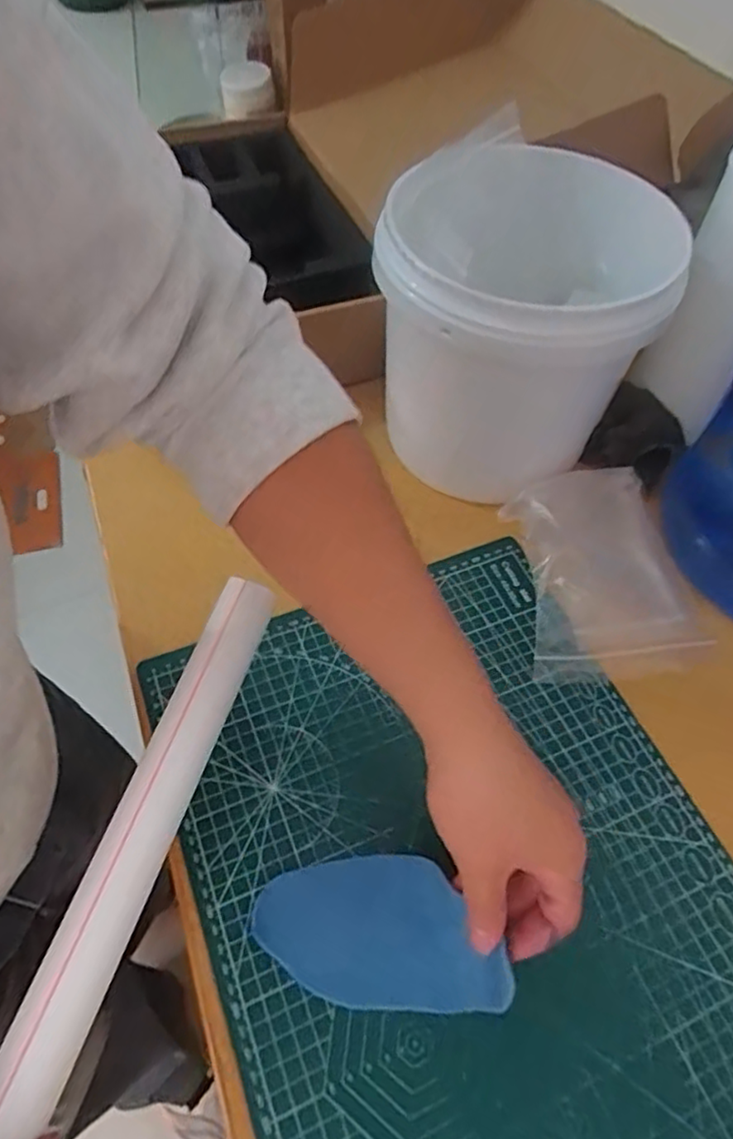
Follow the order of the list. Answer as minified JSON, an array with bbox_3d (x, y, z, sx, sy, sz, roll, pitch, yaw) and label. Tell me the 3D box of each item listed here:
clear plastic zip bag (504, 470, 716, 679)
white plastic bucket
[{"bbox_3d":[0.174,-0.003,0.475,0.130,0.057,0.155,-8,60,-5],"label":"clear plastic zip bag"},{"bbox_3d":[0.109,-0.166,0.487,0.171,0.195,0.178,0,59,0],"label":"white plastic bucket"}]

